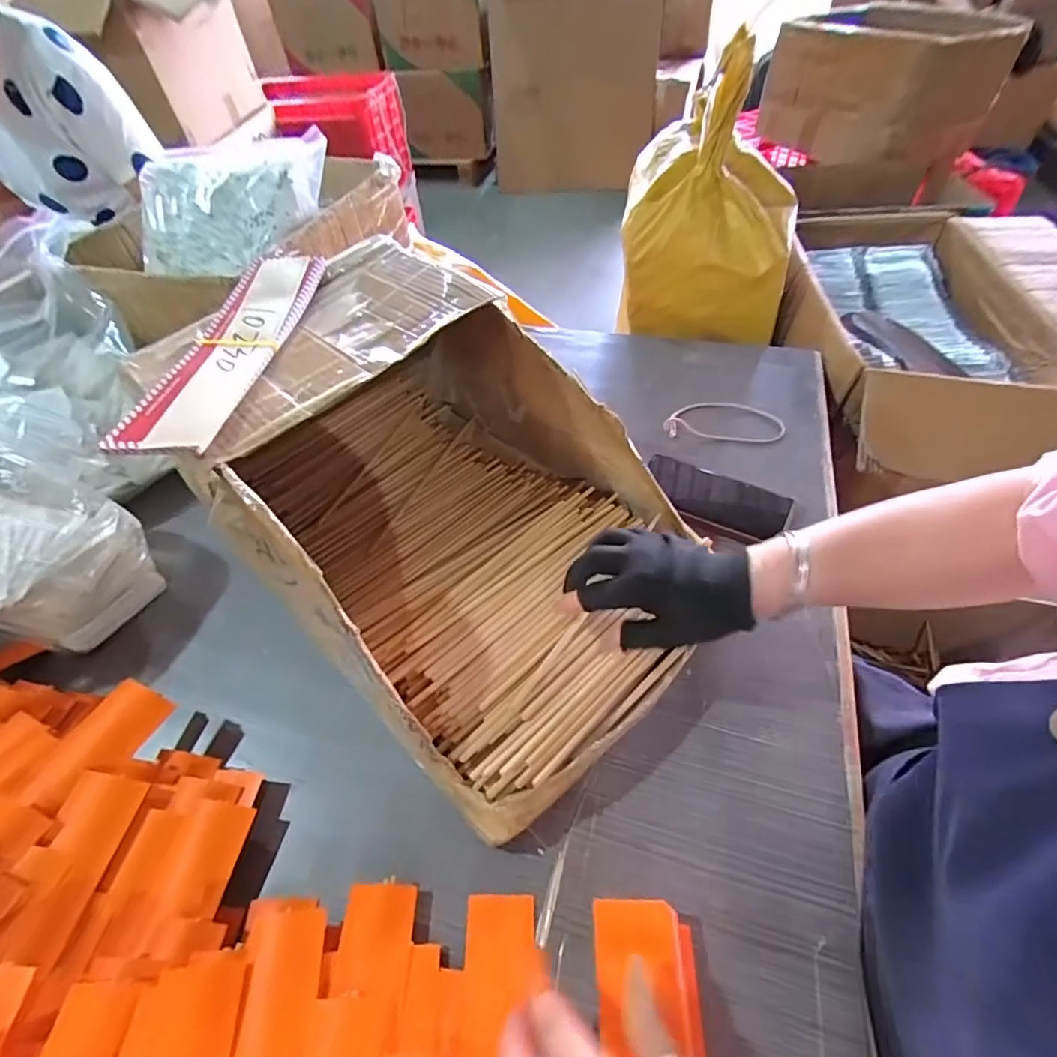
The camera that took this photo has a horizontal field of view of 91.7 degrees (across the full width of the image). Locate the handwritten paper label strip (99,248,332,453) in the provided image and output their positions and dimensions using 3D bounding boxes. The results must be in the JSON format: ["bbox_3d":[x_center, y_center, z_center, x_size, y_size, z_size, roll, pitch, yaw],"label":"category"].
[{"bbox_3d":[-0.259,-0.163,0.445,0.082,0.016,0.281,0,51,4],"label":"handwritten paper label strip"}]

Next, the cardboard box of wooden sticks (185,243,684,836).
[{"bbox_3d":[-0.072,-0.042,0.457,0.459,0.205,0.308,35,61,28],"label":"cardboard box of wooden sticks"}]

